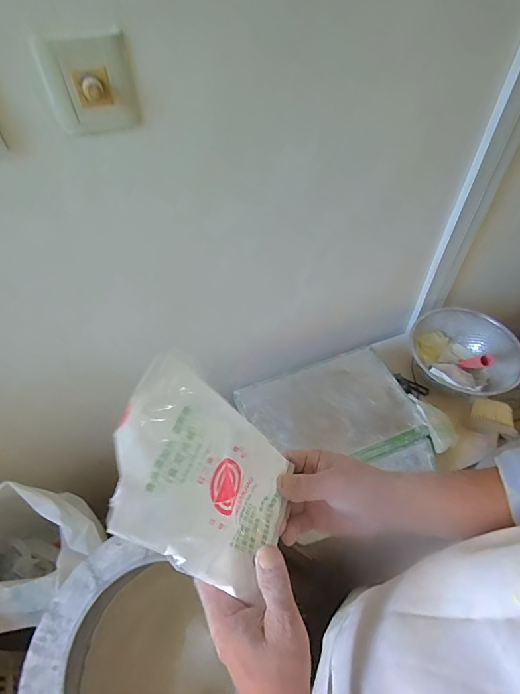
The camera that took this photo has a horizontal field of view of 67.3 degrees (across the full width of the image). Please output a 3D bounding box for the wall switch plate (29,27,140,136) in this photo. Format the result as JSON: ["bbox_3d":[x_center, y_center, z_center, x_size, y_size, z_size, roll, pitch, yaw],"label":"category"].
[{"bbox_3d":[-0.183,-0.281,0.420,0.090,0.087,0.025,-16,52,-11],"label":"wall switch plate"}]

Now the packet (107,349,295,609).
[{"bbox_3d":[-0.037,0.101,0.300,0.013,0.173,0.119,-16,38,43],"label":"packet"}]

